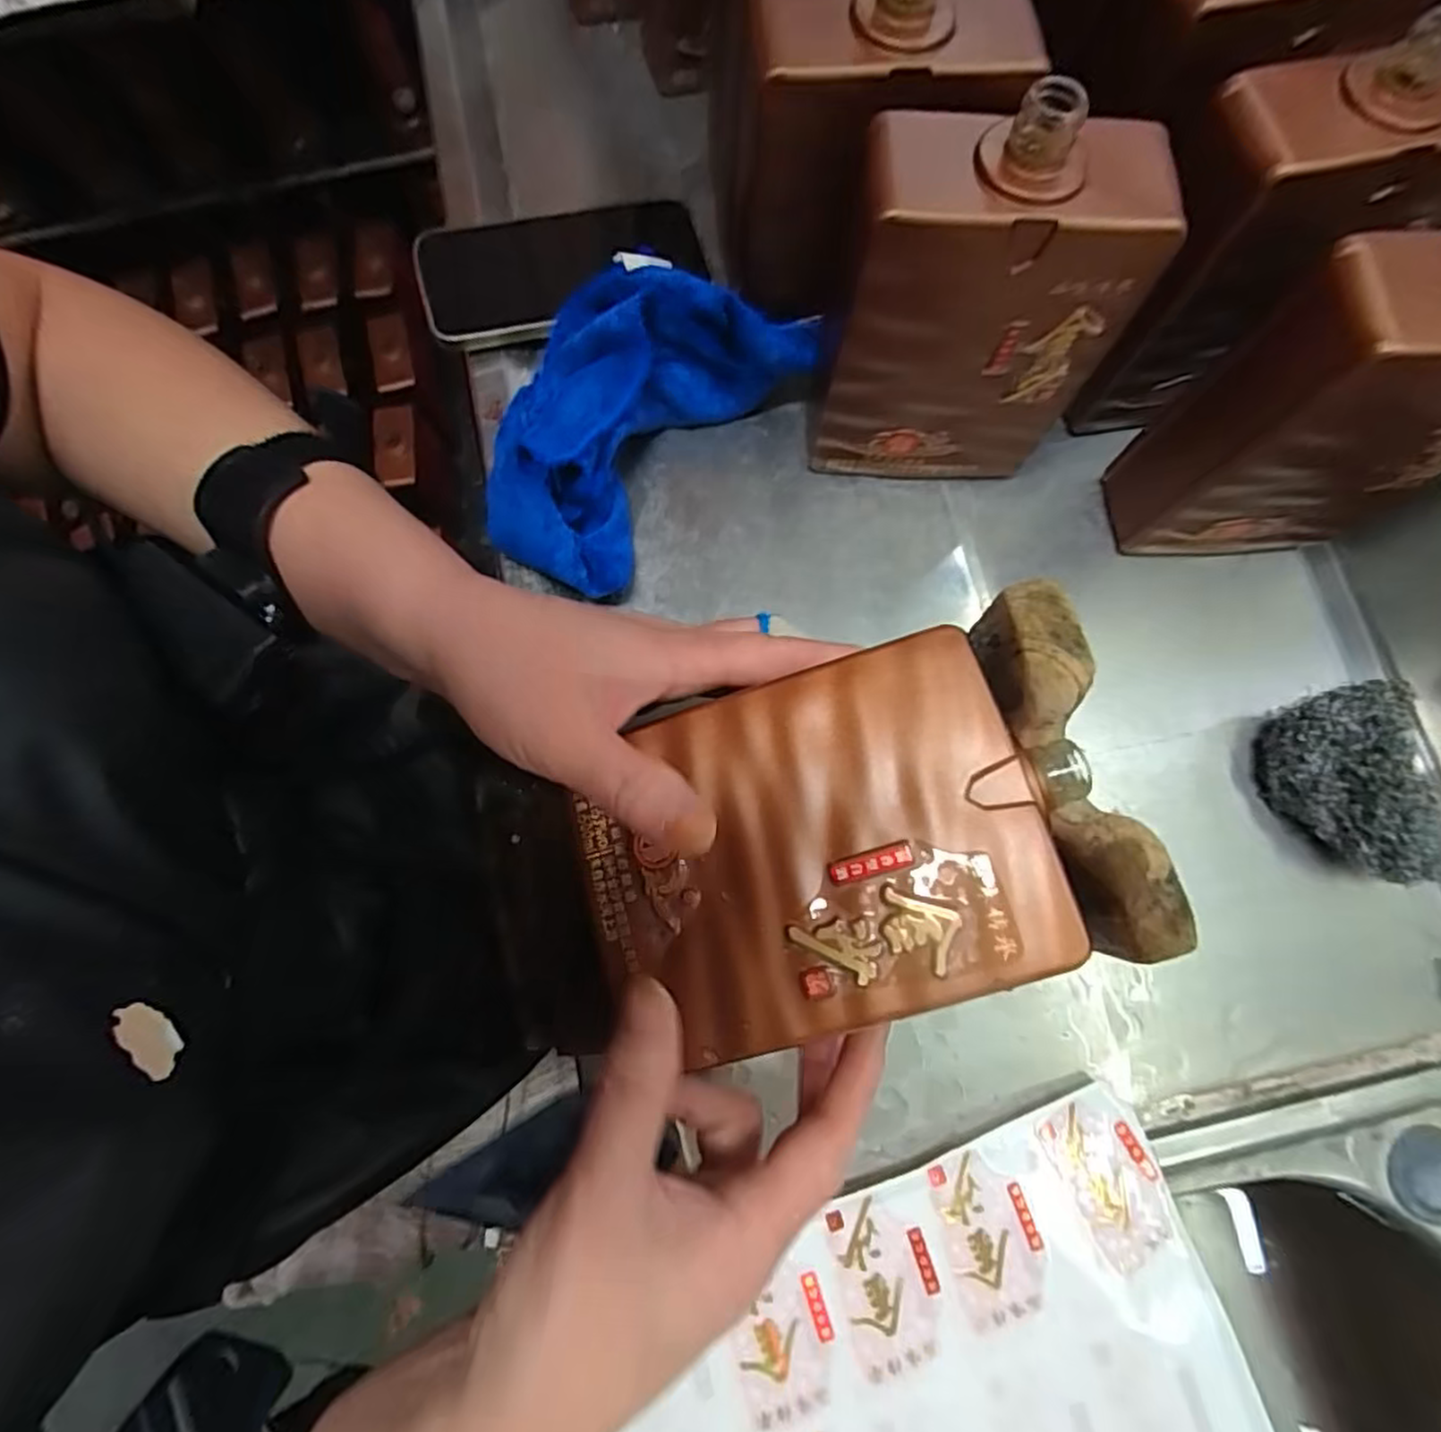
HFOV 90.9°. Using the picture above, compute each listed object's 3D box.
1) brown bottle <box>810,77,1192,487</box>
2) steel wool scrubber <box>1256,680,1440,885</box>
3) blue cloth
[{"bbox_3d":[0.104,-0.171,0.314,0.121,0.160,0.053,5,76,-1],"label":"brown bottle"},{"bbox_3d":[0.297,0.025,0.333,0.068,0.042,0.096,11,76,1],"label":"steel wool scrubber"},{"bbox_3d":[-0.045,-0.155,0.354,0.102,0.066,0.185,38,78,8],"label":"blue cloth"}]

